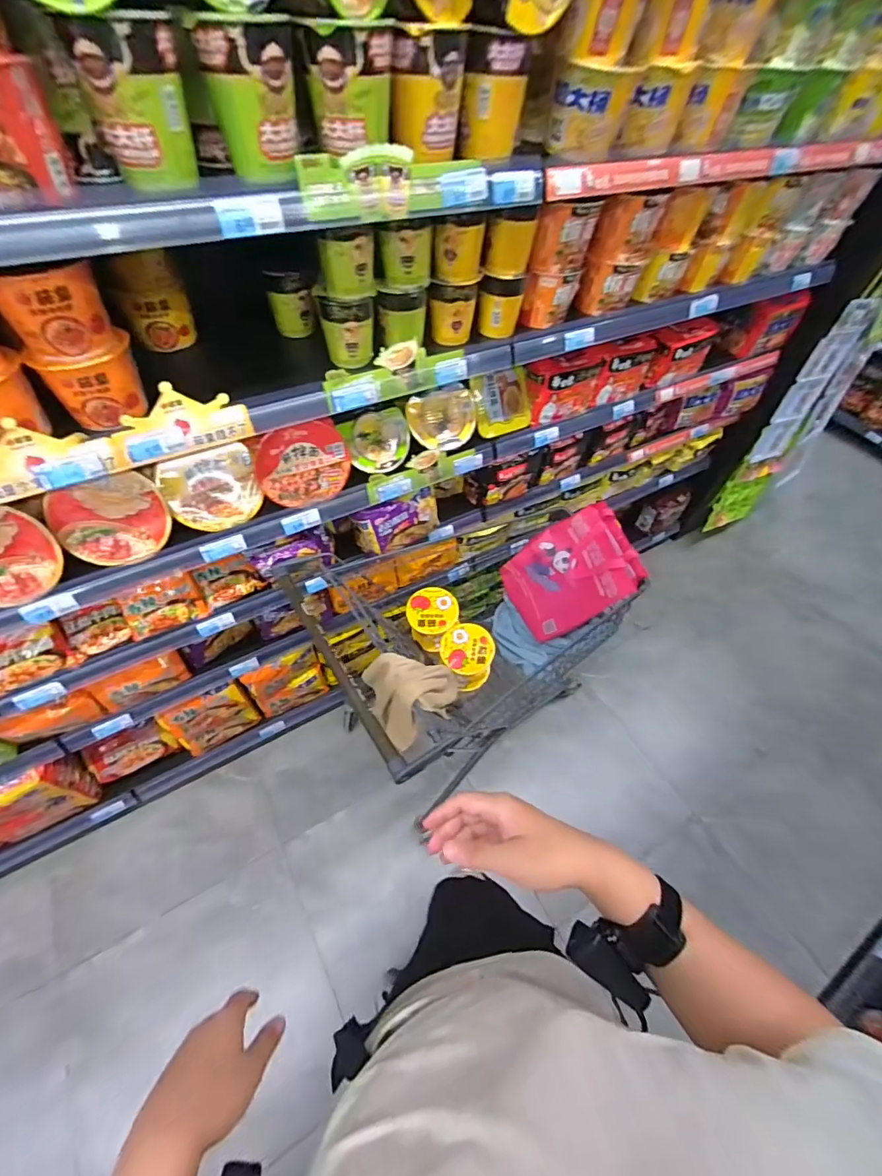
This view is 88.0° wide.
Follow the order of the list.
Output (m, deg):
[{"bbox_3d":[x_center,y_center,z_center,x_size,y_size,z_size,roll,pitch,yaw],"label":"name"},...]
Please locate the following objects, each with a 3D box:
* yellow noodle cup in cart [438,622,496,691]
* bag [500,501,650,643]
[{"bbox_3d":[0.065,0.183,1.197,0.134,0.136,0.124,2,53,-3],"label":"yellow noodle cup in cart"},{"bbox_3d":[0.353,-0.032,1.257,0.088,0.345,0.262,-7,67,-47],"label":"bag"}]

